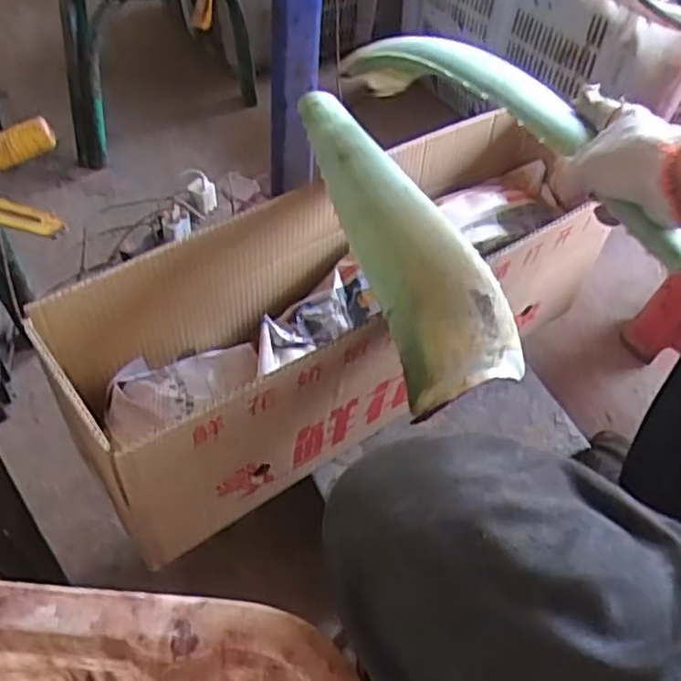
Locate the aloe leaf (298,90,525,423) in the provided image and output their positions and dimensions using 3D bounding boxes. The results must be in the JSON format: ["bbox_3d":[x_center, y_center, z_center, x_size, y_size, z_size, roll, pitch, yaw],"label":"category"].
[{"bbox_3d":[0.040,-0.114,0.622,0.108,0.065,0.368,-16,53,-16],"label":"aloe leaf"}]

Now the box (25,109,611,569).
[{"bbox_3d":[0.033,-0.042,0.692,0.545,0.201,0.174,-30,58,-25],"label":"box"}]

